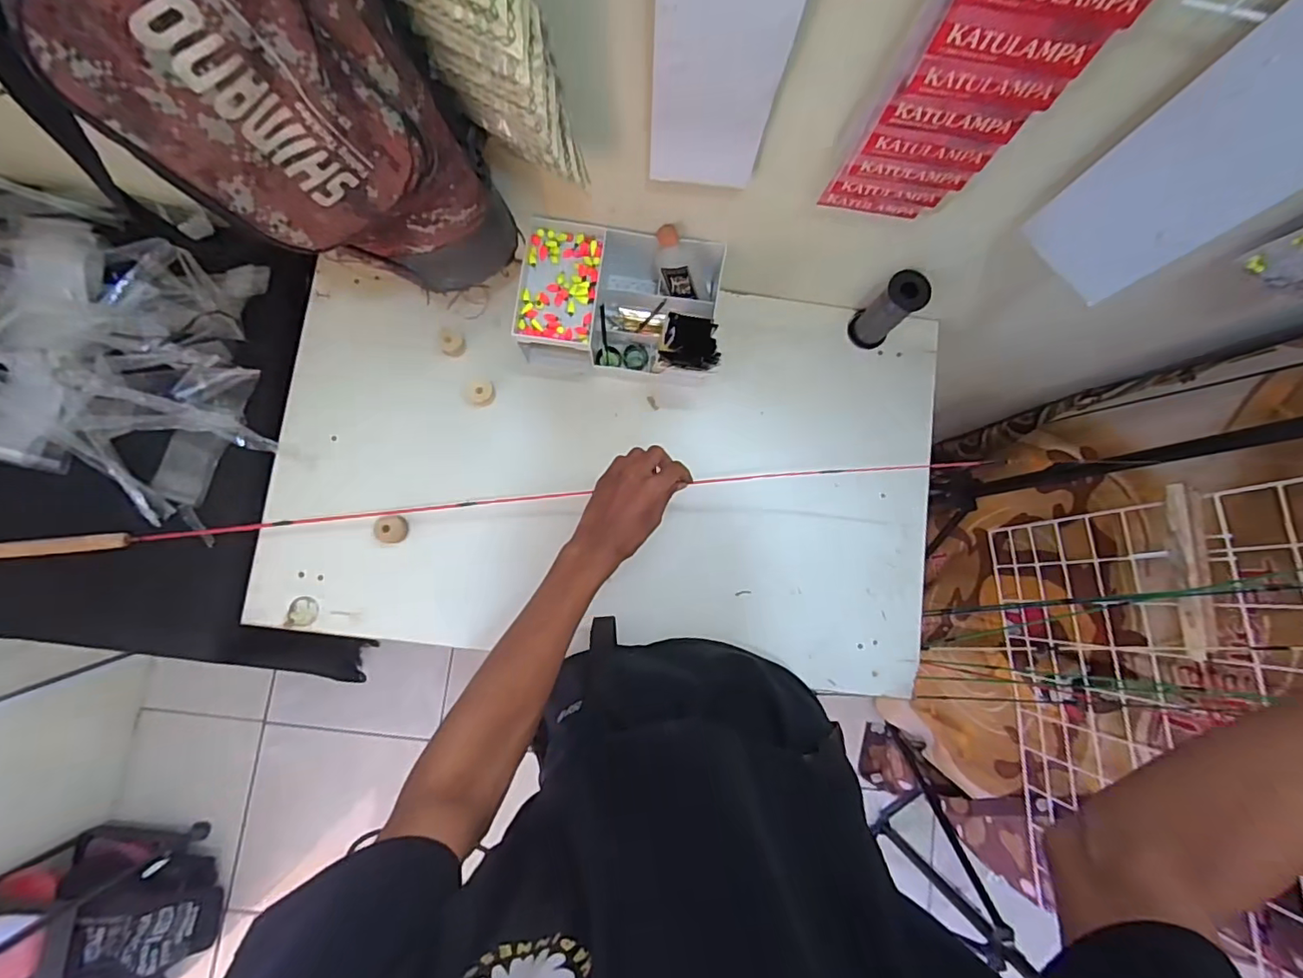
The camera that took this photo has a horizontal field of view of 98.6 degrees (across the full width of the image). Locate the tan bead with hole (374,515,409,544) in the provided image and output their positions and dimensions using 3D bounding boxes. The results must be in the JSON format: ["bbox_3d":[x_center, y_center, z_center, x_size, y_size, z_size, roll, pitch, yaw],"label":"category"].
[{"bbox_3d":[-0.311,0.048,0.670,0.032,0.024,0.033,0,83,-3],"label":"tan bead with hole"}]

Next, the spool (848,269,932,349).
[{"bbox_3d":[0.289,-0.218,0.682,0.047,0.119,0.048,0,83,-3],"label":"spool"}]

